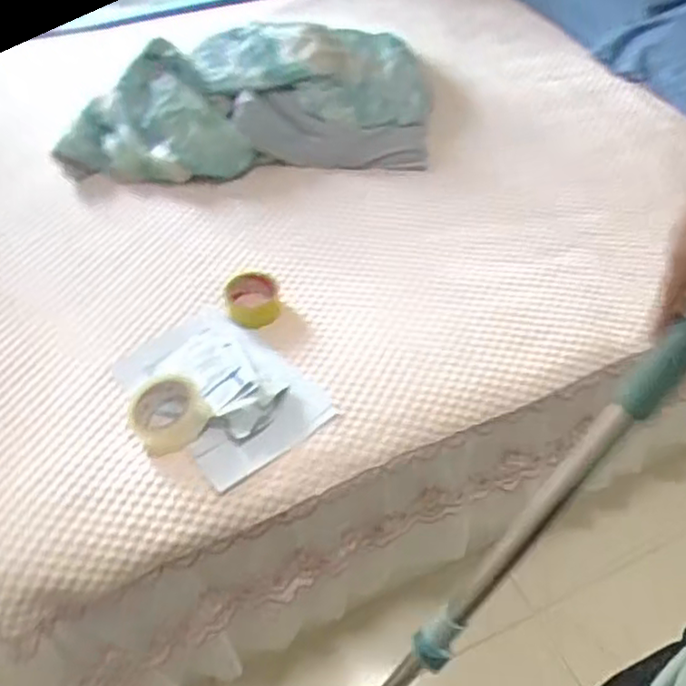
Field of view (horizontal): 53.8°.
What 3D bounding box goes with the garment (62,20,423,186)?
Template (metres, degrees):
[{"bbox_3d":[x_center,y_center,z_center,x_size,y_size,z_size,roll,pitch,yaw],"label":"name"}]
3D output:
[{"bbox_3d":[-0.186,-0.511,1.404,0.753,0.217,0.288,-6,52,-9],"label":"garment"}]

